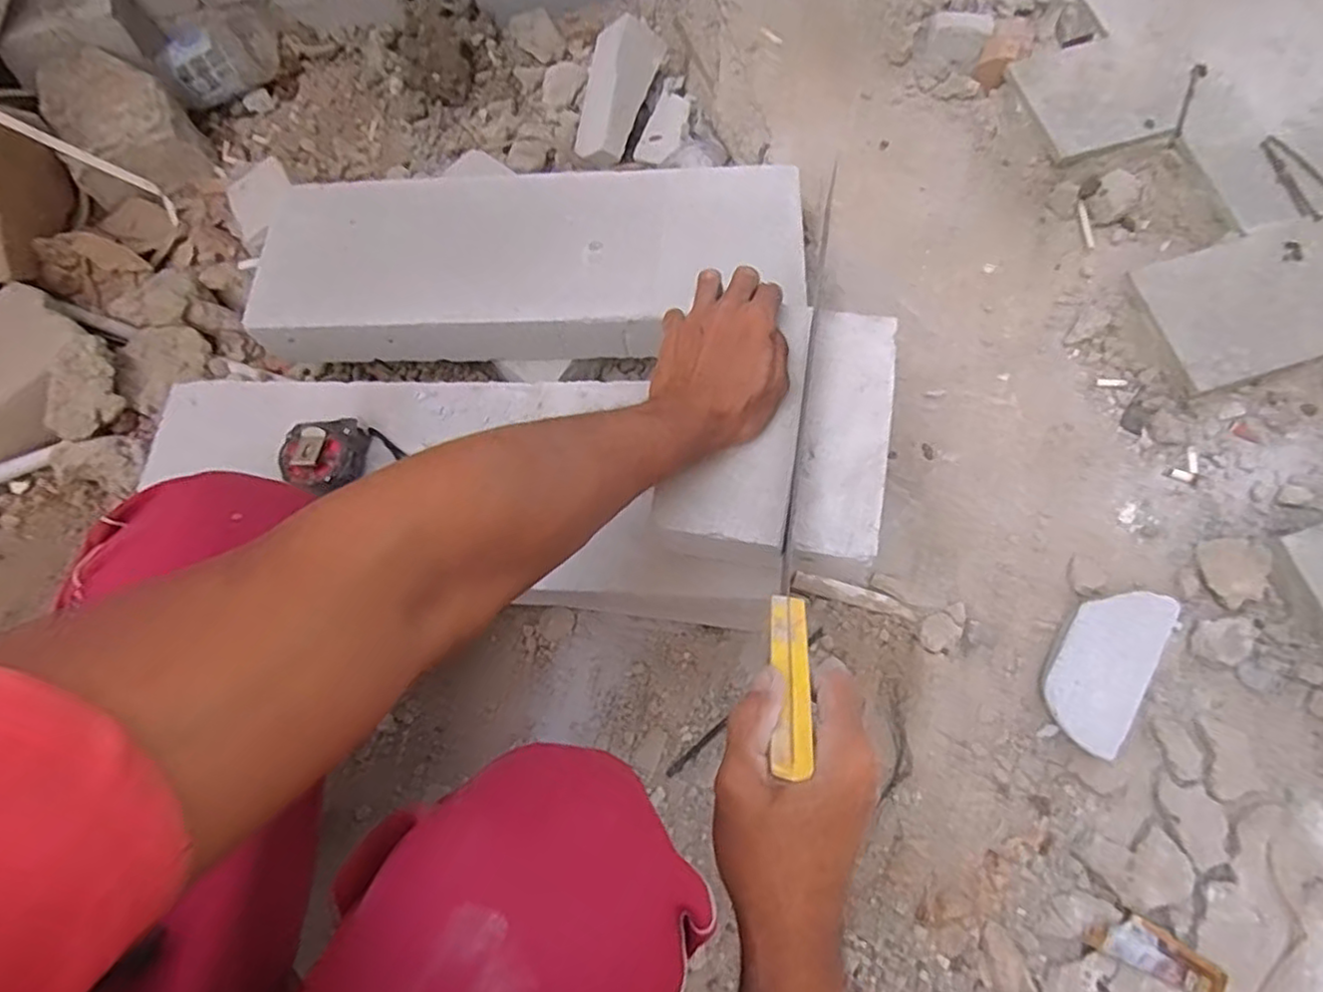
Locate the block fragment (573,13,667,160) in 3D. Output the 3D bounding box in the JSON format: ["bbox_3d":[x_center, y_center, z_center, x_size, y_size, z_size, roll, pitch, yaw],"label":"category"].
[{"bbox_3d":[-0.063,-0.556,0.965,0.067,0.086,0.192,10,94,-41],"label":"block fragment"}]

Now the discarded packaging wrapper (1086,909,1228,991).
[{"bbox_3d":[0.412,0.378,0.564,0.108,0.010,0.038,22,80,3],"label":"discarded packaging wrapper"}]

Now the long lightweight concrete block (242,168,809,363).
[{"bbox_3d":[-0.143,-0.259,0.755,0.584,0.091,0.205,2,80,-1],"label":"long lightweight concrete block"}]

